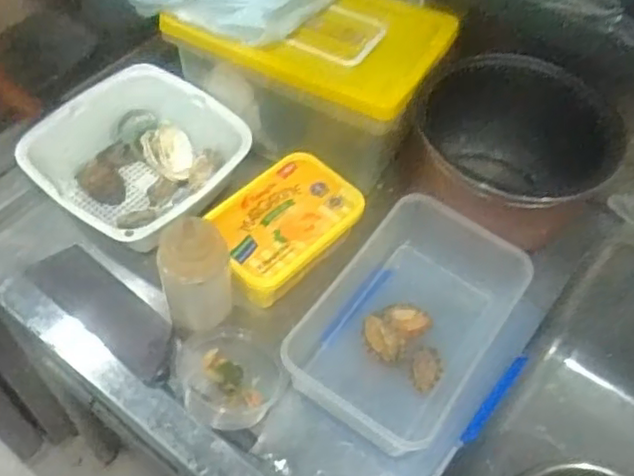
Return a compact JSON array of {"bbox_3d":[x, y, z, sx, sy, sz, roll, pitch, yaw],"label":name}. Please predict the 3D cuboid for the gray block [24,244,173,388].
[{"bbox_3d":[-0.224,0.077,0.717,0.186,0.024,0.065,36,58,20],"label":"gray block"}]

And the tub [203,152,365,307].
[{"bbox_3d":[-0.039,-0.009,0.757,0.126,0.060,0.176,37,59,21],"label":"tub"}]

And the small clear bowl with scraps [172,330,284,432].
[{"bbox_3d":[-0.088,0.137,0.668,0.101,0.055,0.098,2,53,-3],"label":"small clear bowl with scraps"}]

